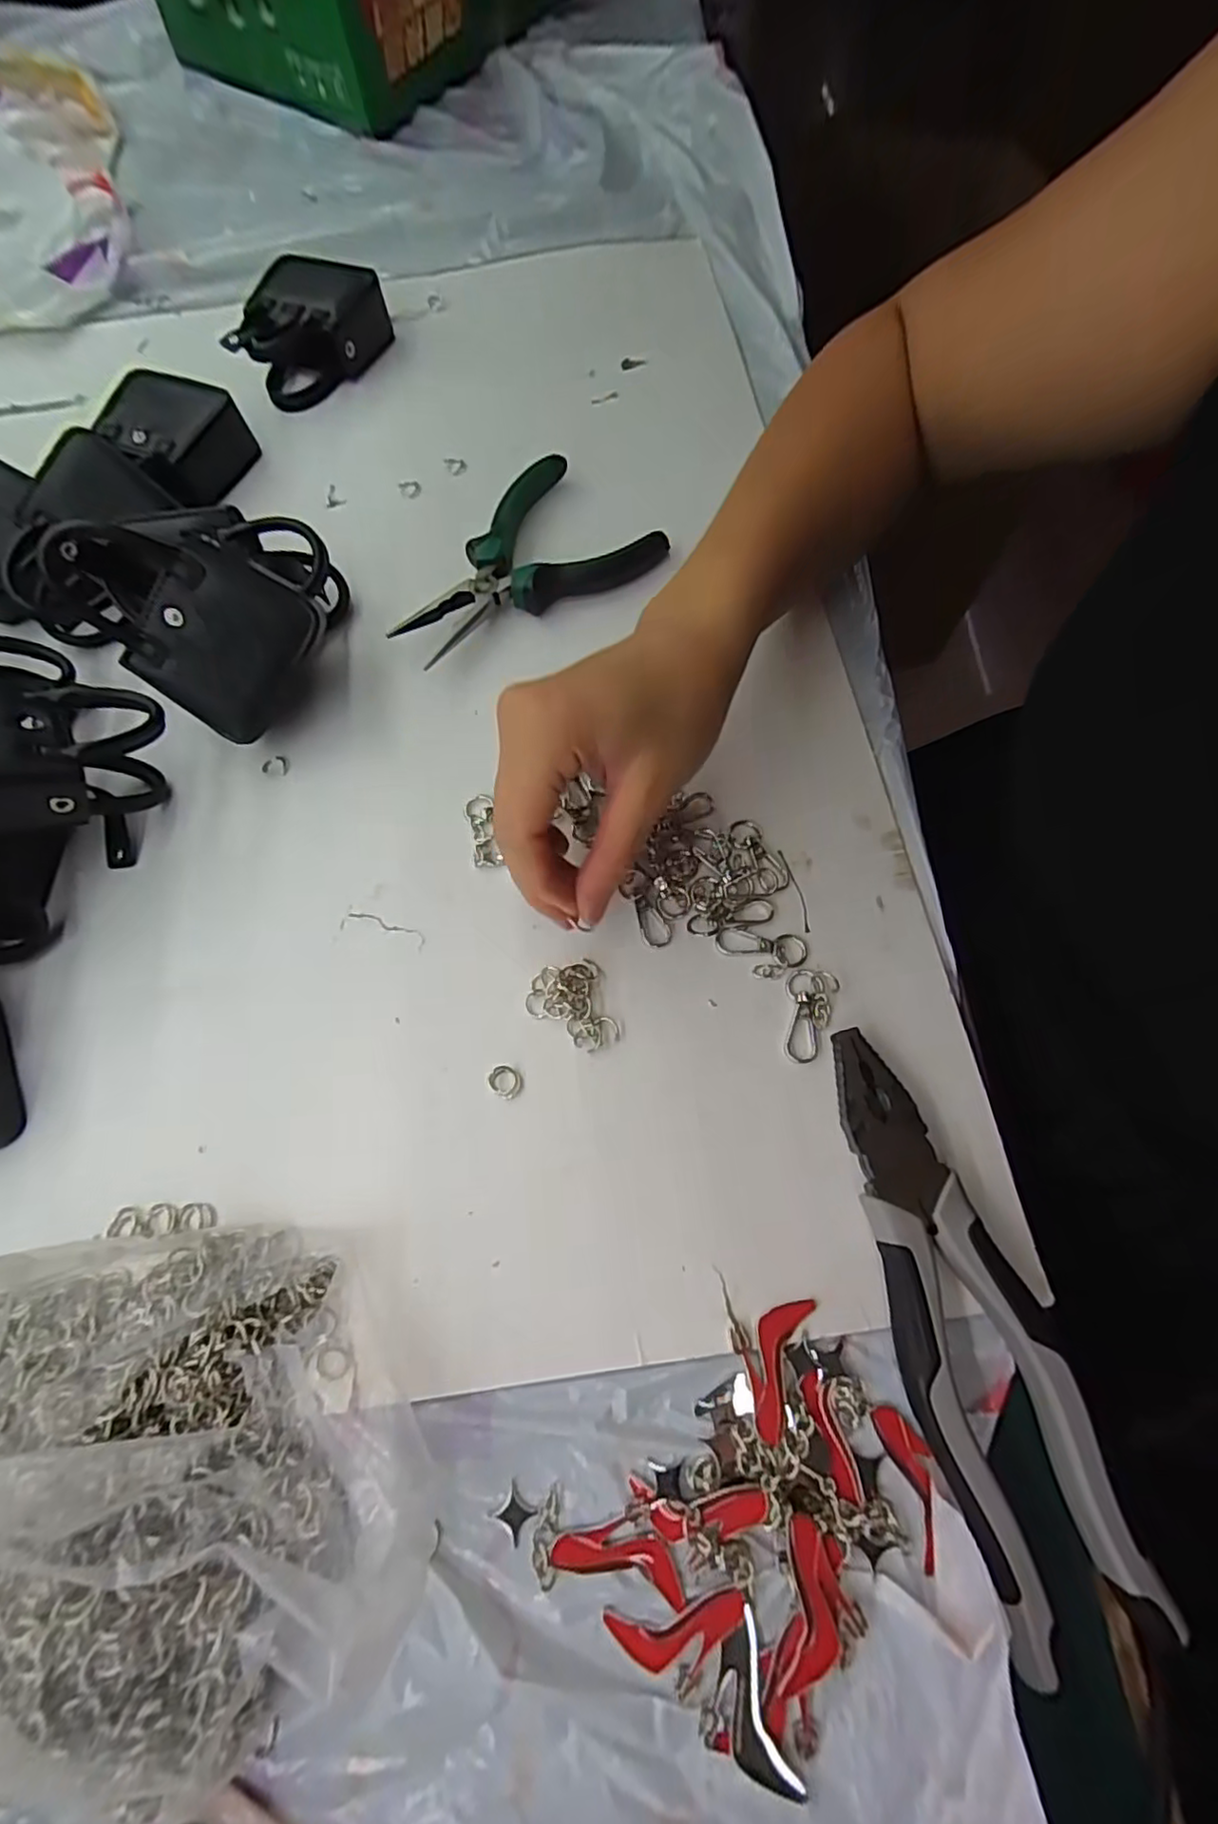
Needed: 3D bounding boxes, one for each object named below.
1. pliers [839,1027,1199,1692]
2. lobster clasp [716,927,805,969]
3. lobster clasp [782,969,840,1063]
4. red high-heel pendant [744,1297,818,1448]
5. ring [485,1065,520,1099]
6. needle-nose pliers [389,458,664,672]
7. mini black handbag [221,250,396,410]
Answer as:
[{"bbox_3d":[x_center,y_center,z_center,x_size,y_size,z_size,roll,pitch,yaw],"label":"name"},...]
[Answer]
[{"bbox_3d":[0.123,0.138,0.232,0.050,0.021,0.188,-14,70,-3],"label":"pliers"},{"bbox_3d":[0.068,0.016,0.286,0.040,0.004,0.015,5,70,4],"label":"lobster clasp"},{"bbox_3d":[0.085,0.043,0.276,0.021,0.004,0.042,17,71,8],"label":"lobster clasp"},{"bbox_3d":[0.060,0.164,0.234,0.018,0.004,0.046,22,72,10],"label":"red high-heel pendant"},{"bbox_3d":[-0.046,0.072,0.274,0.015,0.004,0.014,-1,70,2],"label":"ring"},{"bbox_3d":[-0.053,-0.193,0.360,0.147,0.021,0.093,-40,73,-12],"label":"needle-nose pliers"},{"bbox_3d":[-0.198,-0.380,0.418,0.072,0.034,0.095,21,72,9],"label":"mini black handbag"}]

